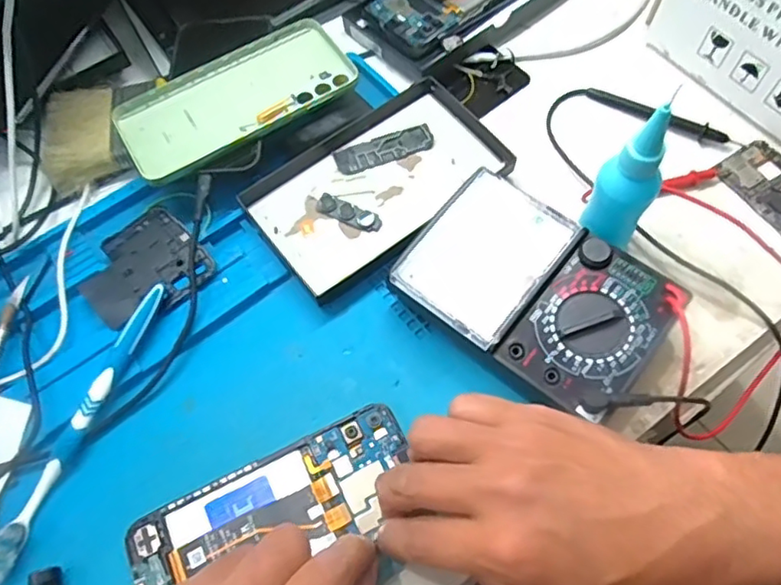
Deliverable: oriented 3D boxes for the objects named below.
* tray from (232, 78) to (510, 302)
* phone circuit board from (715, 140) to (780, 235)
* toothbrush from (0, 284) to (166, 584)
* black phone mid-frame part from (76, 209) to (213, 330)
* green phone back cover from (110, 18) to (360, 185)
[{"bbox_3d":[-0.011,-0.078,0.418,0.171,0.016,0.107,-38,70,-14],"label":"tray"},{"bbox_3d":[0.266,-0.076,0.411,0.049,0.005,0.067,-29,68,-11],"label":"phone circuit board"},{"bbox_3d":[-0.182,0.077,0.349,0.017,0.013,0.182,21,68,11],"label":"toothbrush"},{"bbox_3d":[-0.166,-0.017,0.394,0.076,0.007,0.074,-39,67,-16],"label":"black phone mid-frame part"},{"bbox_3d":[-0.111,-0.140,0.427,0.165,0.006,0.083,-31,68,-10],"label":"green phone back cover"}]

